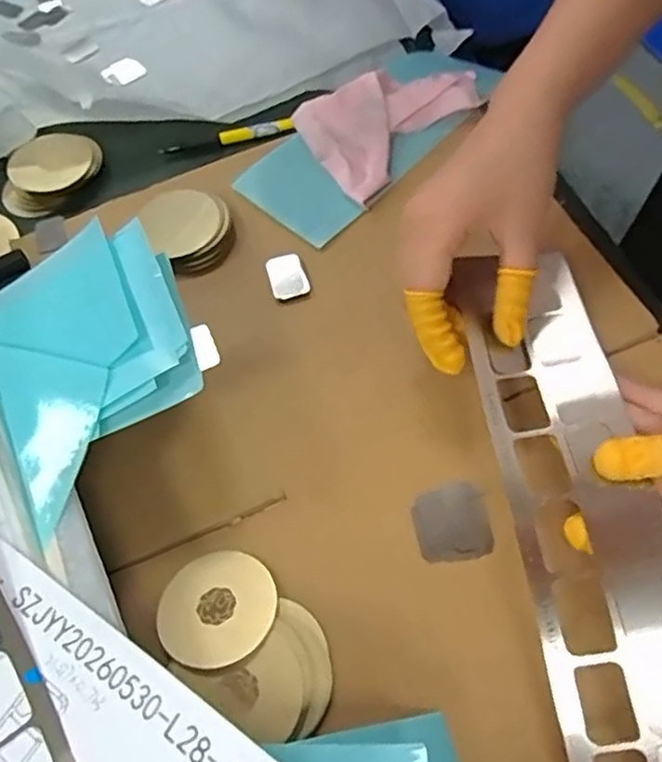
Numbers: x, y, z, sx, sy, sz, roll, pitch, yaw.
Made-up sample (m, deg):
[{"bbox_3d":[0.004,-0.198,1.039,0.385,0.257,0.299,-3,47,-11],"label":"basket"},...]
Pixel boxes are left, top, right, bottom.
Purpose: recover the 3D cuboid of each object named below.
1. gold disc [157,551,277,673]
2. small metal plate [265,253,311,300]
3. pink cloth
[{"bbox_3d":[-0.058,0.115,0.332,0.058,0.004,0.058,-3,46,3],"label":"gold disc"},{"bbox_3d":[-0.030,-0.071,0.437,0.024,0.005,0.031,-19,61,-5],"label":"small metal plate"},{"bbox_3d":[0.051,-0.193,0.486,0.130,0.016,0.090,-29,79,-10],"label":"pink cloth"}]

